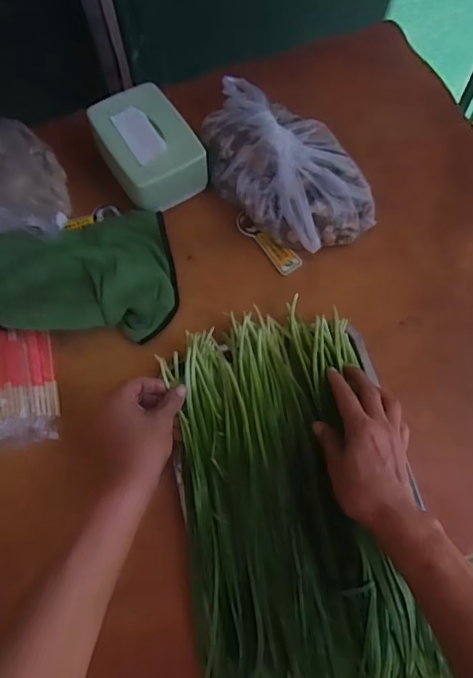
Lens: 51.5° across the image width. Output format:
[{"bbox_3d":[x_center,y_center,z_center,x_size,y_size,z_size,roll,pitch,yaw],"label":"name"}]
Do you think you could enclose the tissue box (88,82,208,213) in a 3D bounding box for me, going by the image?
[{"bbox_3d":[-0.123,-0.259,0.683,0.115,0.076,0.164,-30,68,-12],"label":"tissue box"}]

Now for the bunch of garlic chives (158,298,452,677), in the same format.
[{"bbox_3d":[0.057,0.169,0.529,0.224,0.034,0.410,-11,71,-4],"label":"bunch of garlic chives"}]

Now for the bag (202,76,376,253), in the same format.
[{"bbox_3d":[0.063,-0.244,0.681,0.179,0.096,0.277,-36,69,-14],"label":"bag"}]

